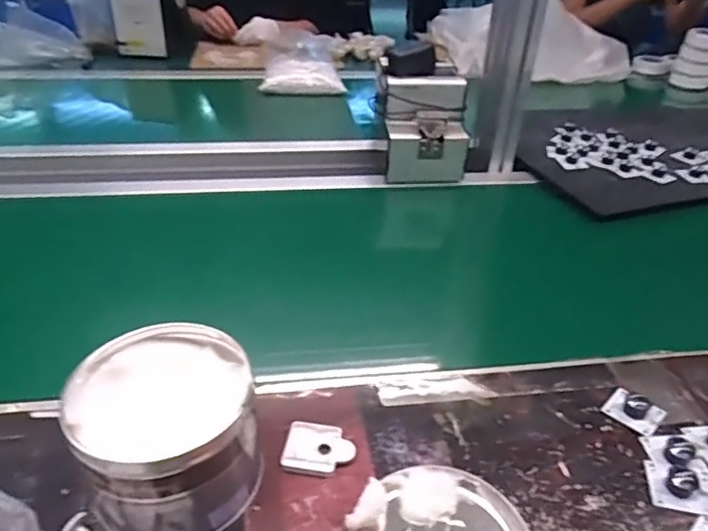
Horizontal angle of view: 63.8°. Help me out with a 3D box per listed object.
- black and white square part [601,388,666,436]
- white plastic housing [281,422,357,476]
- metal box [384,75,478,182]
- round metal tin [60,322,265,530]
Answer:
[{"bbox_3d":[0.254,0.129,0.514,0.038,0.019,0.044,-27,46,-34],"label":"black and white square part"},{"bbox_3d":[-0.028,0.151,0.468,0.058,0.006,0.046,6,37,4],"label":"white plastic housing"},{"bbox_3d":[0.108,-0.216,0.886,0.130,0.133,0.103,-1,35,-6],"label":"metal box"},{"bbox_3d":[-0.139,0.123,0.429,0.124,0.092,0.135,2,36,-1],"label":"round metal tin"}]

